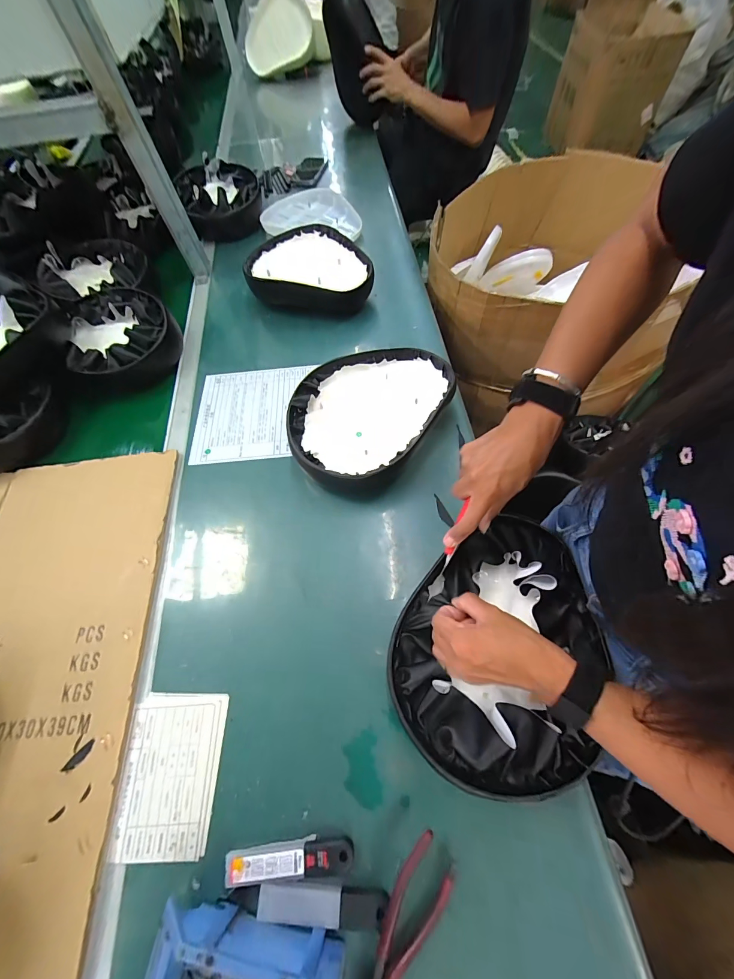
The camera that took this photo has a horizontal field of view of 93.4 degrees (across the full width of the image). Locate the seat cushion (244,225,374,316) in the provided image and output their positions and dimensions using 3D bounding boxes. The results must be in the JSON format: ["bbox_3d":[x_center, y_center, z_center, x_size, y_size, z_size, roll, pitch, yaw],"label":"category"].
[{"bbox_3d":[-0.122,-0.474,0.757,0.269,0.084,0.221,7,63,7],"label":"seat cushion"}]

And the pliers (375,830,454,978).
[{"bbox_3d":[0.032,0.407,0.314,0.047,0.025,0.153,32,68,18],"label":"pliers"}]

